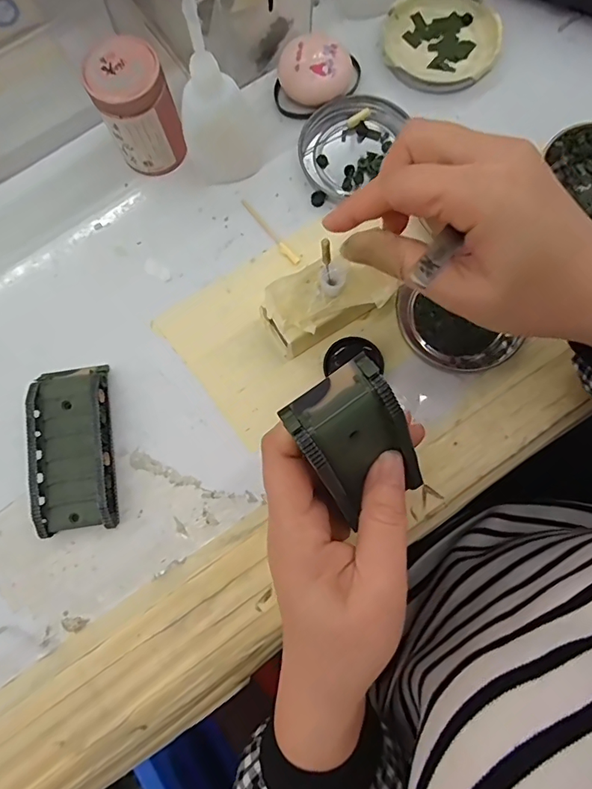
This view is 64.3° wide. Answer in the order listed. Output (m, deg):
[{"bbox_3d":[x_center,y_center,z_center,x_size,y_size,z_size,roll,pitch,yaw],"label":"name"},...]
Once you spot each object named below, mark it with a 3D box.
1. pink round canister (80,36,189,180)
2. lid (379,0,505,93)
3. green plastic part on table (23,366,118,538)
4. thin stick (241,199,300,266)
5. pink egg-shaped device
[{"bbox_3d":[-0.097,-0.176,0.294,0.043,0.063,0.040,0,80,1],"label":"pink round canister"},{"bbox_3d":[0.102,-0.252,0.332,0.079,0.014,0.078,0,80,1],"label":"lid"},{"bbox_3d":[-0.133,0.031,0.279,0.045,0.020,0.095,-8,80,-1],"label":"green plastic part on table"},{"bbox_3d":[-0.017,-0.108,0.312,0.006,0.004,0.060,-38,82,-5],"label":"thin stick"},{"bbox_3d":[0.013,-0.220,0.321,0.048,0.024,0.041,19,81,4],"label":"pink egg-shaped device"}]

